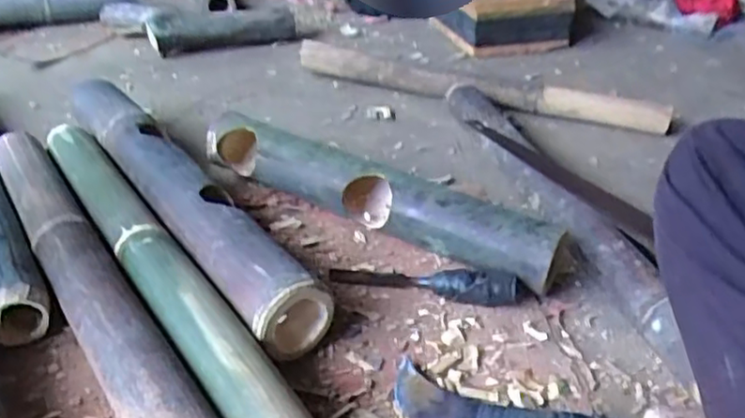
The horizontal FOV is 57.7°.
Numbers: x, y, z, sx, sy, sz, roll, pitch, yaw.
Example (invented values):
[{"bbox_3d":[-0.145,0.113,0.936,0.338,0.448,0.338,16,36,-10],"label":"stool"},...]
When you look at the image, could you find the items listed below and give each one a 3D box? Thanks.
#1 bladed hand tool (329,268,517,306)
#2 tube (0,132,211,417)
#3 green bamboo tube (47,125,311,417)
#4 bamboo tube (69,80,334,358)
[{"bbox_3d":[0.054,0.080,0.732,0.197,0.035,0.034,2,31,18],"label":"bladed hand tool"},{"bbox_3d":[-0.286,0.055,0.668,0.058,0.051,0.645,-19,39,-31],"label":"tube"},{"bbox_3d":[-0.226,0.043,0.694,0.064,0.060,0.659,-18,39,-30],"label":"green bamboo tube"},{"bbox_3d":[-0.241,-0.045,0.817,0.086,0.069,0.610,-18,39,-30],"label":"bamboo tube"}]

